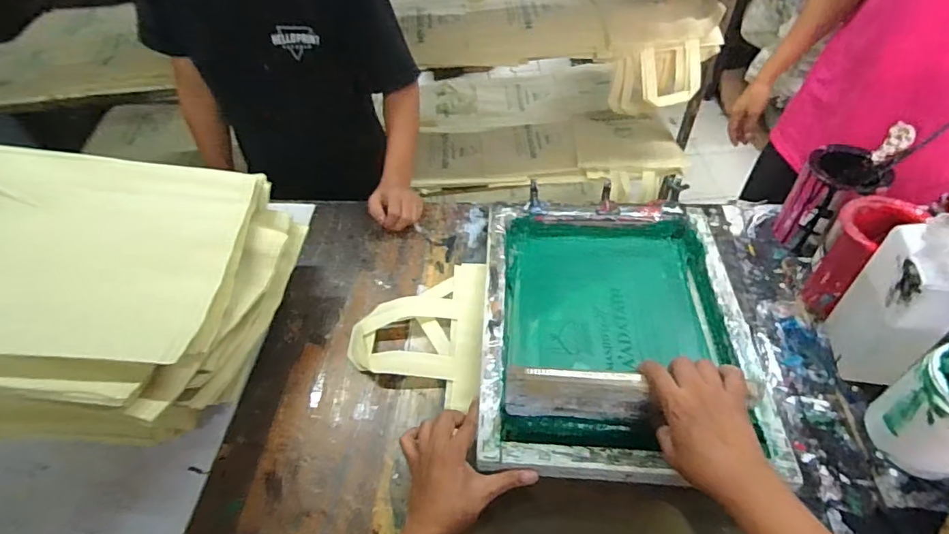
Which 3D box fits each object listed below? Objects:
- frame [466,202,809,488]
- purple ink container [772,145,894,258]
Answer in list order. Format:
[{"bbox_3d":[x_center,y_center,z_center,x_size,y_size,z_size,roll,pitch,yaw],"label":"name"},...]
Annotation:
[{"bbox_3d":[0.208,0.077,0.723,0.381,0.056,0.444,0,49,5],"label":"frame"},{"bbox_3d":[0.558,-0.103,0.794,0.122,0.140,0.099,-37,56,-25],"label":"purple ink container"}]

